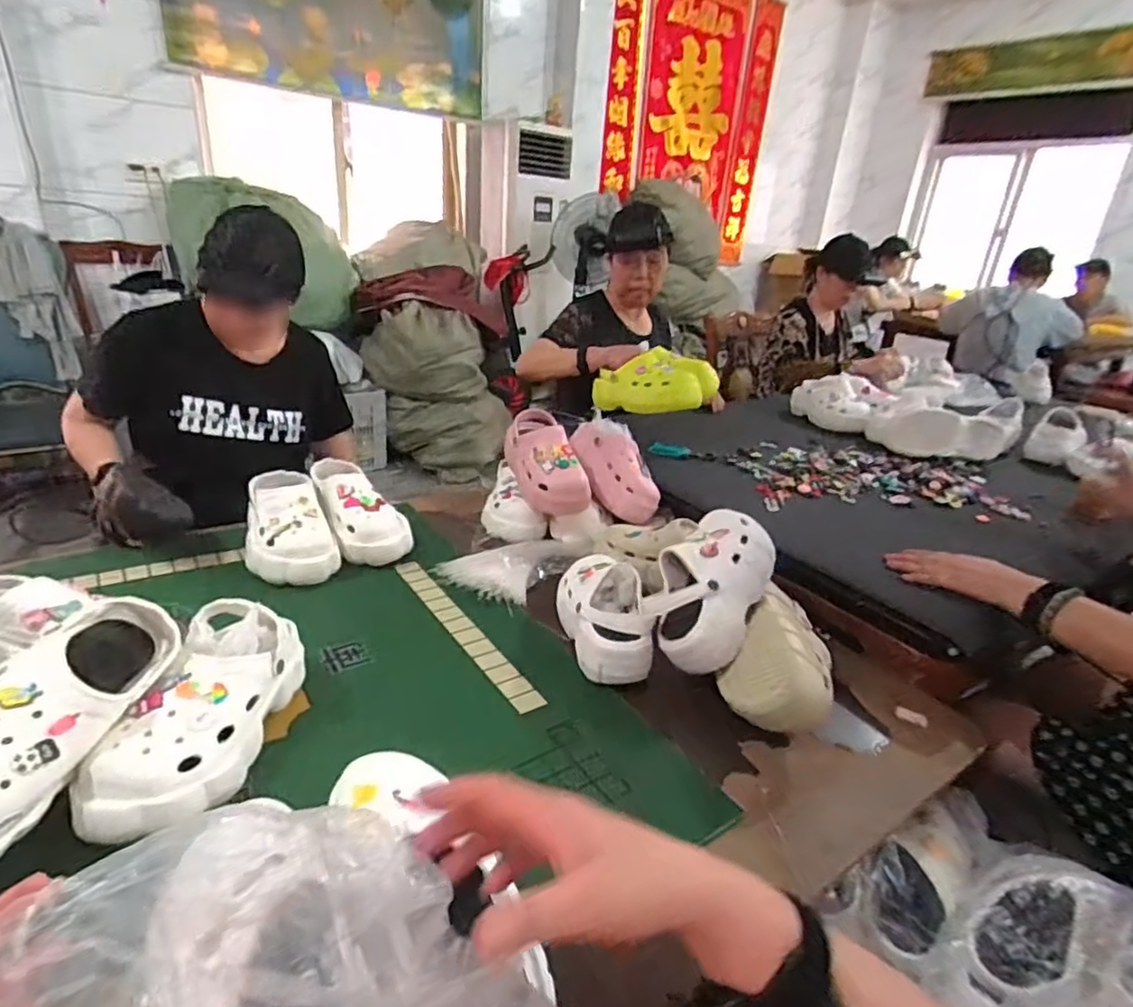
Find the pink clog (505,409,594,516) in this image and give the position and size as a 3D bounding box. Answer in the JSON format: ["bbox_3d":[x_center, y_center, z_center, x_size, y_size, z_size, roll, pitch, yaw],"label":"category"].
[{"bbox_3d":[-0.047,-0.094,1.172,0.100,0.102,0.268,-6,44,-23],"label":"pink clog"}]

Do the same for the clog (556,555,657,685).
[{"bbox_3d":[0.050,0.140,0.873,0.102,0.092,0.239,1,24,-10],"label":"clog"}]

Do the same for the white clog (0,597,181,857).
[{"bbox_3d":[-0.444,0.180,0.530,0.111,0.096,0.257,10,24,12],"label":"white clog"}]

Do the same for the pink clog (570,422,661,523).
[{"bbox_3d":[0.096,-0.073,1.215,0.096,0.087,0.245,-10,53,-31],"label":"pink clog"}]

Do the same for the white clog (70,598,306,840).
[{"bbox_3d":[-0.346,0.192,0.605,0.104,0.099,0.254,8,24,6],"label":"white clog"}]

